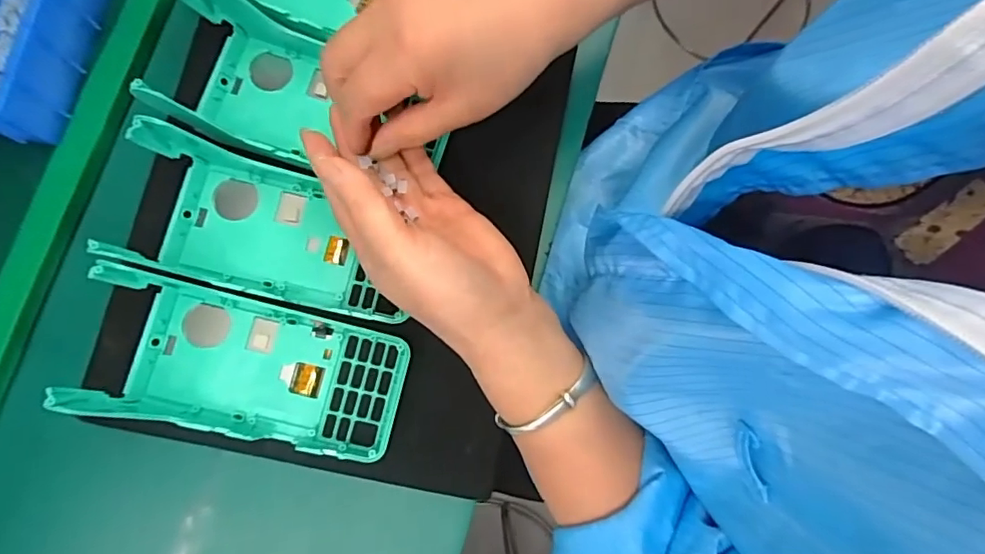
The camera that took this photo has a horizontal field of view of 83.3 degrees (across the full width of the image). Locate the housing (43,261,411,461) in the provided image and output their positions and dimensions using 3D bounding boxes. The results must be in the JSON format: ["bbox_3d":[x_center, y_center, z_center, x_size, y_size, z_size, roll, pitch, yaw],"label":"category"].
[{"bbox_3d":[-0.140,0.053,0.318,0.177,0.044,0.078,11,73,2],"label":"housing"}]

